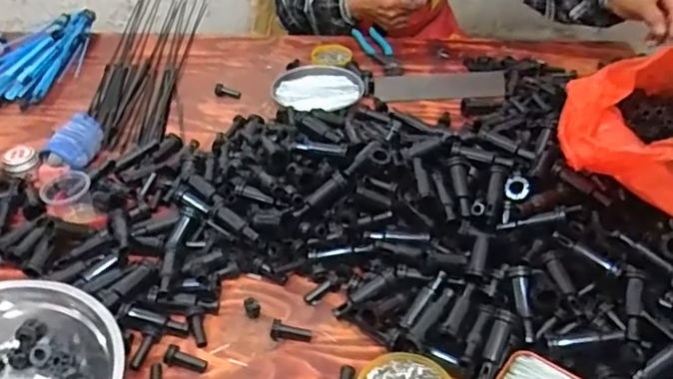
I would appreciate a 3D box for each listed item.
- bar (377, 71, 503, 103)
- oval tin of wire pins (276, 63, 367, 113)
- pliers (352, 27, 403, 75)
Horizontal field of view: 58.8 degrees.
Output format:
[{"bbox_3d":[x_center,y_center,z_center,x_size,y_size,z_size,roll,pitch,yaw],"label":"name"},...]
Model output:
[{"bbox_3d":[0.156,-0.157,0.899,0.194,0.009,0.072,-2,39,-1],"label":"bar"},{"bbox_3d":[-0.028,-0.154,0.901,0.134,0.013,0.126,16,42,19],"label":"oval tin of wire pins"},{"bbox_3d":[0.077,-0.233,0.998,0.046,0.013,0.164,-13,41,-14],"label":"pliers"}]

